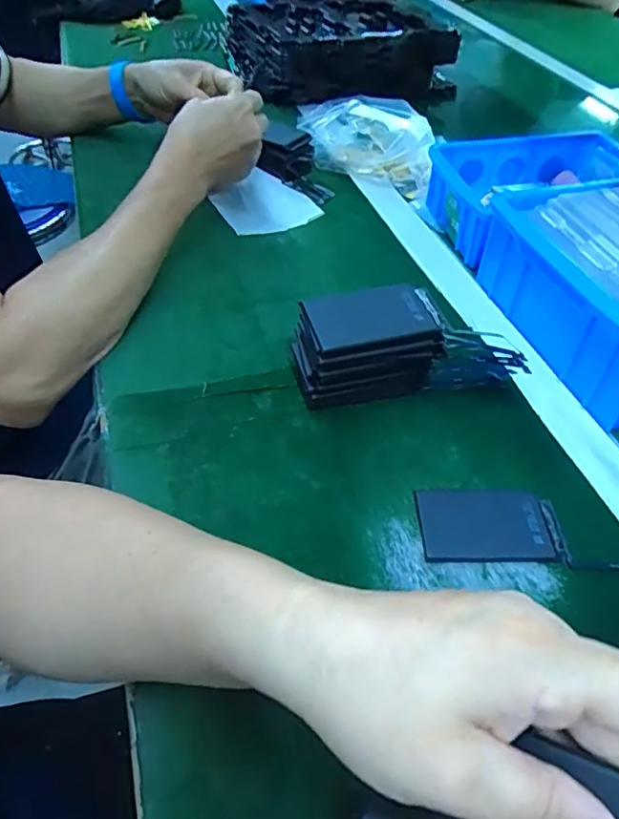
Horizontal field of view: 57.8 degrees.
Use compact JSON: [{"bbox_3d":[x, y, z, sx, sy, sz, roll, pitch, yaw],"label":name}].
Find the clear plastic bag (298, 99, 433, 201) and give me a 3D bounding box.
[{"bbox_3d":[0.062,-0.303,0.632,0.150,0.063,0.114,6,48,4],"label":"clear plastic bag"}]

